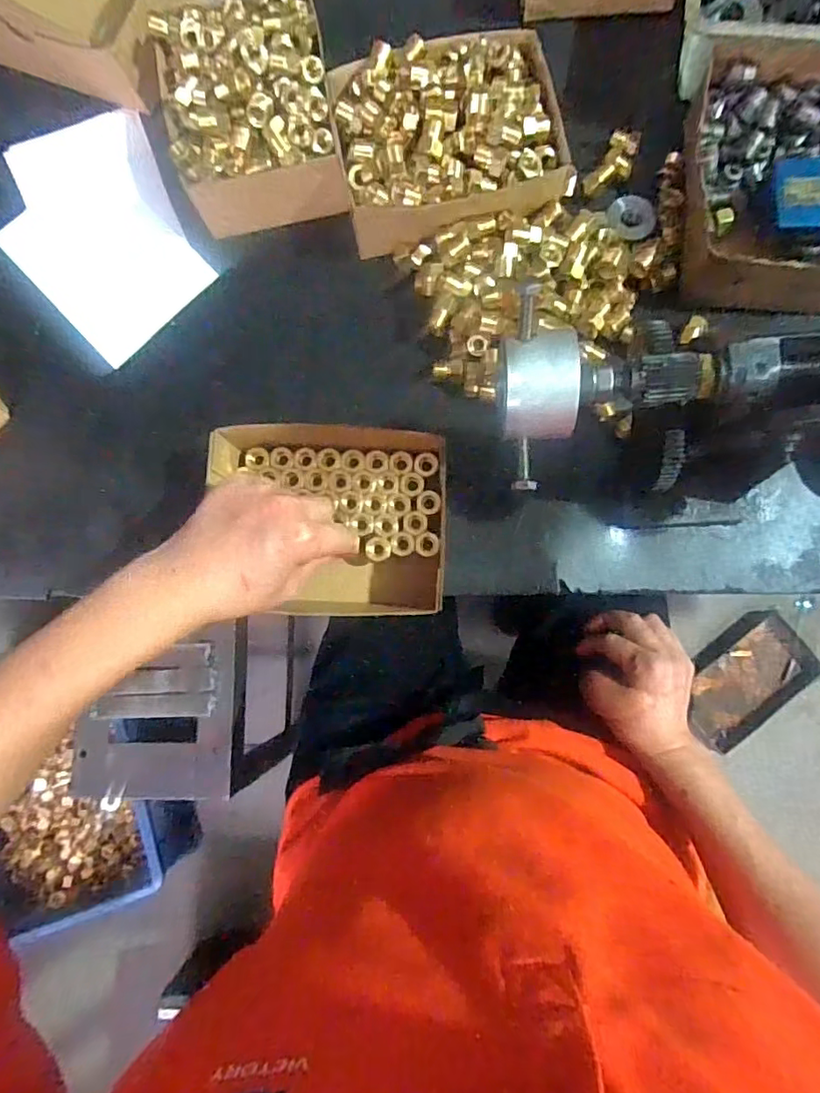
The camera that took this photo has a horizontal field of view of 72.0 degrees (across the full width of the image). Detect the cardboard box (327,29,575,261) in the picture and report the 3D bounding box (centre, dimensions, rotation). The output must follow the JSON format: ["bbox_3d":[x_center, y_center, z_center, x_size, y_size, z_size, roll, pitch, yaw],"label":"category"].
[{"bbox_3d":[0.029,-0.298,0.408,0.157,0.051,0.132,-10,82,2],"label":"cardboard box"}]

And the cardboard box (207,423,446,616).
[{"bbox_3d":[-0.053,-0.018,0.395,0.153,0.054,0.131,0,85,4],"label":"cardboard box"}]

